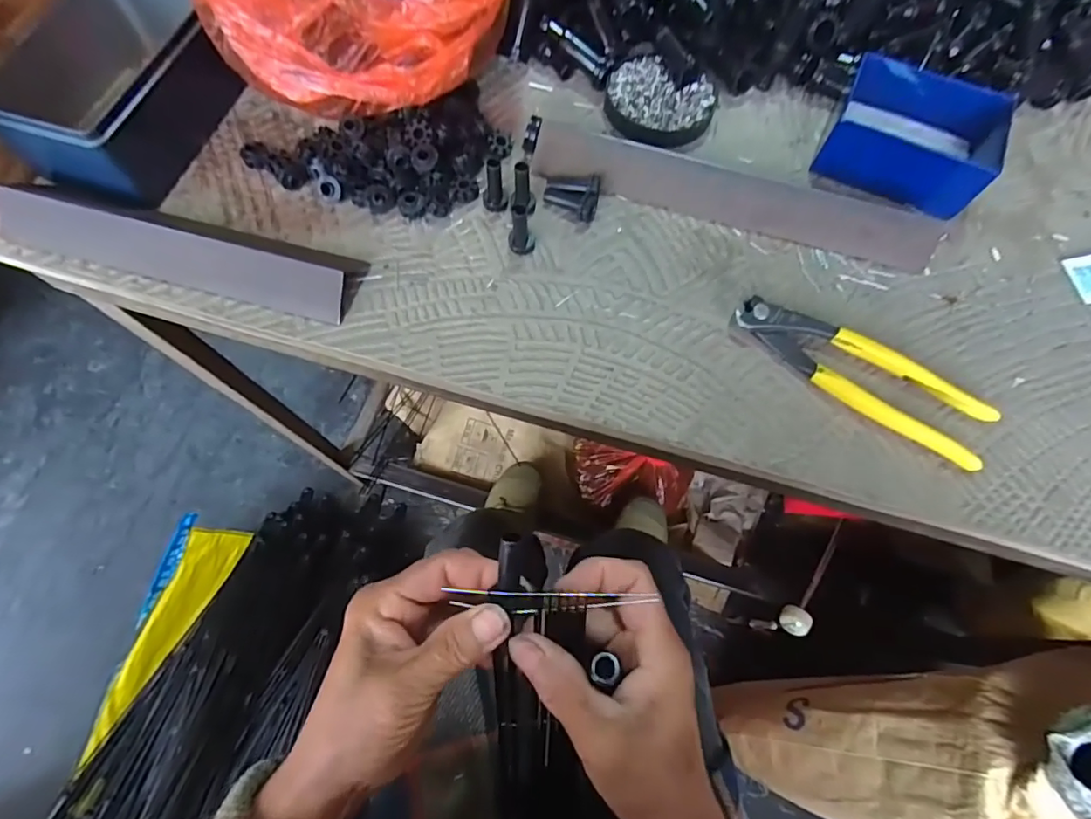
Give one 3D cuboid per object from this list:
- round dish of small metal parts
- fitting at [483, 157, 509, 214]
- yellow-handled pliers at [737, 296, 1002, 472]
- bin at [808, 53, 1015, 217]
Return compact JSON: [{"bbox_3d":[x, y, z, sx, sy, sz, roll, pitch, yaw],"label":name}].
[{"bbox_3d":[0.087,-0.236,0.410,0.080,0.014,0.071,30,72,9],"label":"round dish of small metal parts"},{"bbox_3d":[-0.035,-0.151,0.365,0.016,0.037,0.012,-9,70,-4],"label":"fitting"},{"bbox_3d":[0.197,-0.024,0.336,0.162,0.014,0.044,32,72,10],"label":"yellow-handled pliers"},{"bbox_3d":[0.262,-0.193,0.384,0.107,0.042,0.085,27,72,8],"label":"bin"}]

